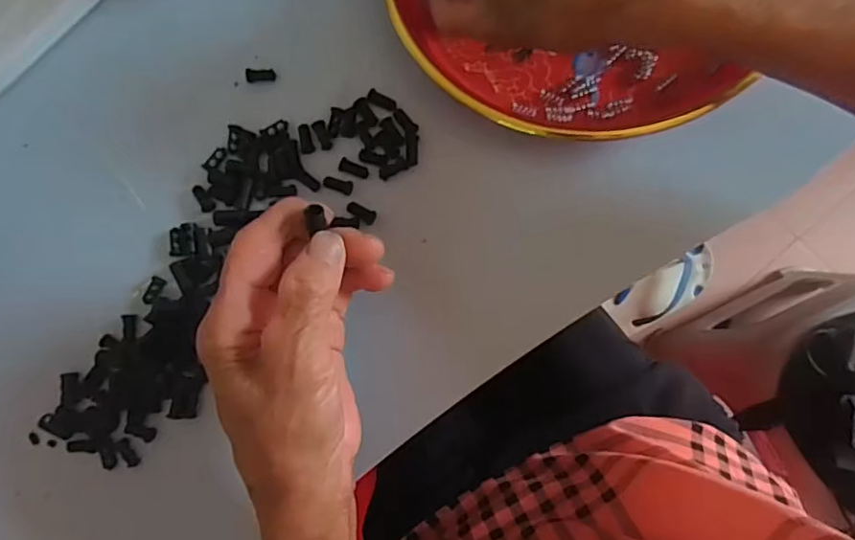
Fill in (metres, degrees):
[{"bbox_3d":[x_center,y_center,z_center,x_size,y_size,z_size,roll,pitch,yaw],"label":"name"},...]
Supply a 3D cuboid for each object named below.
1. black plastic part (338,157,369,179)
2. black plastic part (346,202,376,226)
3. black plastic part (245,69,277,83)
[{"bbox_3d":[-0.041,-0.057,0.313,0.017,0.004,0.007,23,87,8],"label":"black plastic part"},{"bbox_3d":[-0.037,-0.032,0.310,0.017,0.004,0.008,28,88,9],"label":"black plastic part"},{"bbox_3d":[-0.098,-0.114,0.328,0.017,0.005,0.006,-6,83,-7],"label":"black plastic part"}]

